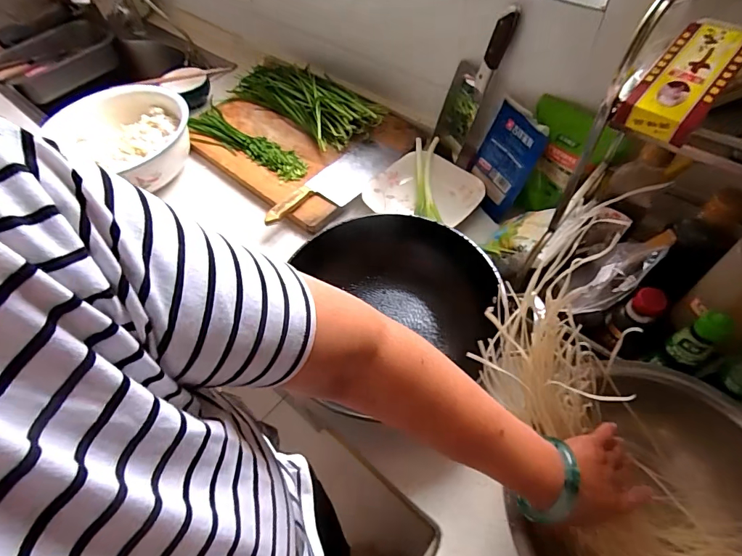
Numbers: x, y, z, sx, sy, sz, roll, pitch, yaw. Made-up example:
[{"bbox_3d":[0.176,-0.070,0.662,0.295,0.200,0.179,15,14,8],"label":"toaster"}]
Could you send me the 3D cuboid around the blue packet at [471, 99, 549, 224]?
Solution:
[{"bbox_3d":[0.236,-0.209,0.765,0.015,0.172,0.131,-3,46,-31],"label":"blue packet"}]

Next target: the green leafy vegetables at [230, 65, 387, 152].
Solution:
[{"bbox_3d":[-0.154,-0.428,0.968,0.182,0.067,0.407,-39,61,-21],"label":"green leafy vegetables"}]

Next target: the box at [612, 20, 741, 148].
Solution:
[{"bbox_3d":[0.274,-0.172,0.368,0.059,0.028,0.123,38,81,26],"label":"box"}]

